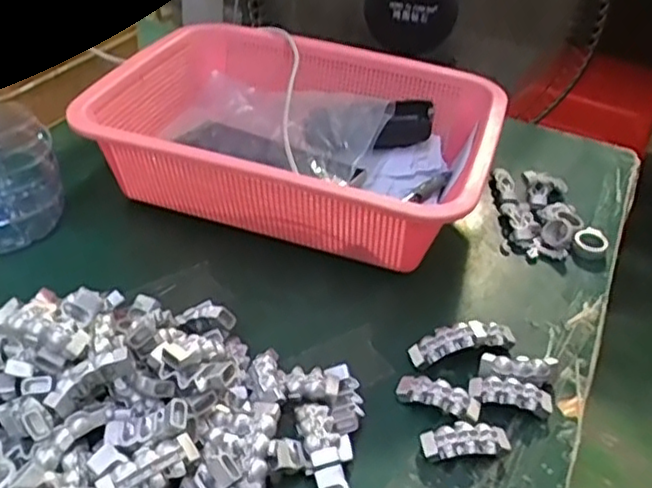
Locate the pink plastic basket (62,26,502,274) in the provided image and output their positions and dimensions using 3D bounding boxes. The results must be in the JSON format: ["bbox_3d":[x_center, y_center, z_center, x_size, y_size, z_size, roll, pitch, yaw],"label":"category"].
[{"bbox_3d":[-0.022,-0.079,0.541,0.302,0.095,0.210,15,39,11],"label":"pink plastic basket"}]

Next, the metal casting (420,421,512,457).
[{"bbox_3d":[0.077,0.110,0.369,0.048,0.016,0.018,2,38,-6],"label":"metal casting"}]

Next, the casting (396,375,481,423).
[{"bbox_3d":[0.067,0.090,0.390,0.049,0.014,0.016,18,40,14],"label":"casting"}]

